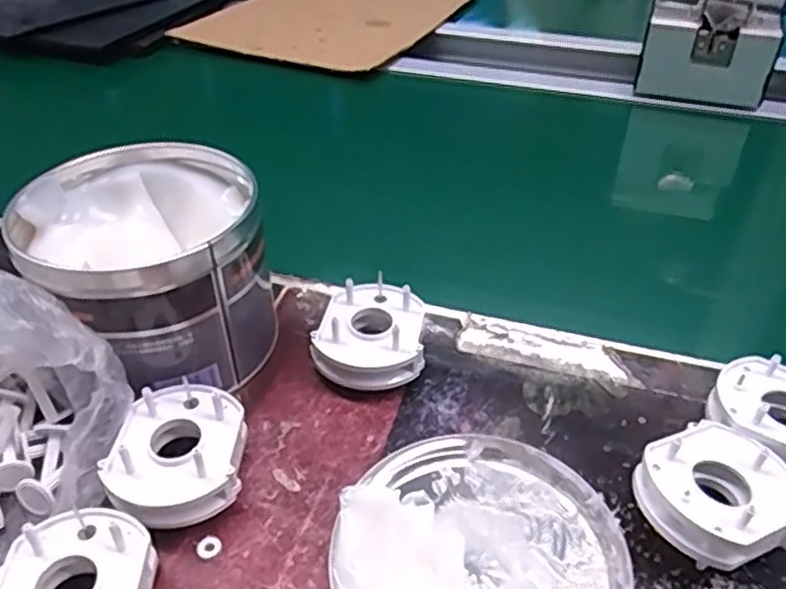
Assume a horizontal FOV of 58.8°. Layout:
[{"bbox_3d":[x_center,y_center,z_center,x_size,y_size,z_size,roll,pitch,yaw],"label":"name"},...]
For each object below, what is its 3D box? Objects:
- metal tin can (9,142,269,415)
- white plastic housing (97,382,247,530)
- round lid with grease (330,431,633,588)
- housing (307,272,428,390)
[{"bbox_3d":[-0.135,-0.012,0.403,0.121,0.102,0.130,0,39,0],"label":"metal tin can"},{"bbox_3d":[-0.105,0.081,0.342,0.062,0.034,0.072,-2,39,-2],"label":"white plastic housing"},{"bbox_3d":[0.039,0.110,0.308,0.124,0.030,0.126,0,39,0],"label":"round lid with grease"},{"bbox_3d":[-0.013,0.025,0.407,0.061,0.036,0.066,0,39,0],"label":"housing"}]

